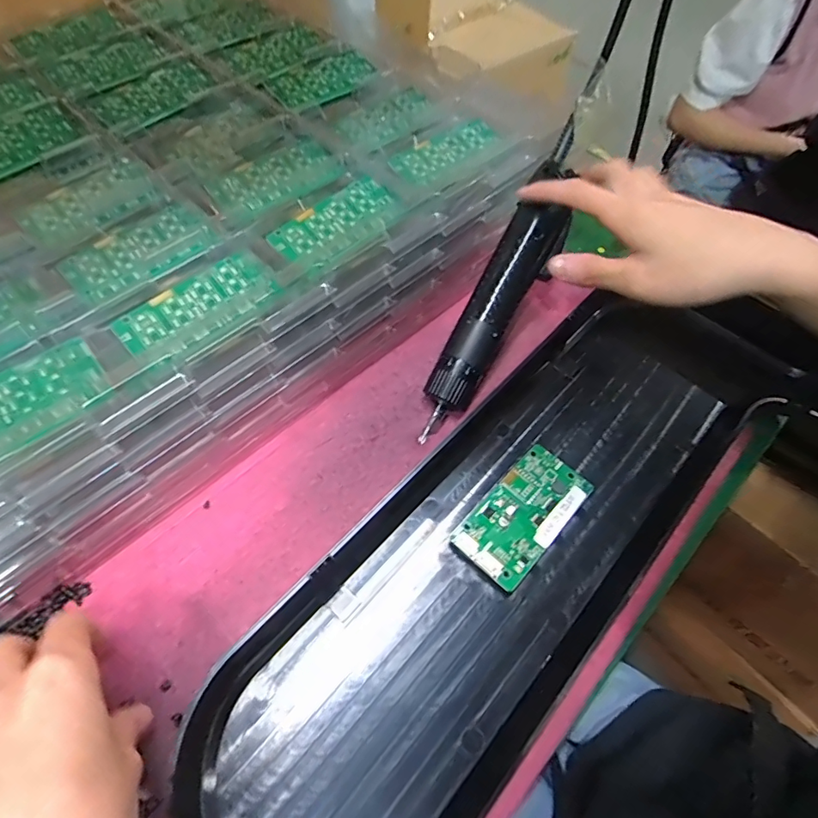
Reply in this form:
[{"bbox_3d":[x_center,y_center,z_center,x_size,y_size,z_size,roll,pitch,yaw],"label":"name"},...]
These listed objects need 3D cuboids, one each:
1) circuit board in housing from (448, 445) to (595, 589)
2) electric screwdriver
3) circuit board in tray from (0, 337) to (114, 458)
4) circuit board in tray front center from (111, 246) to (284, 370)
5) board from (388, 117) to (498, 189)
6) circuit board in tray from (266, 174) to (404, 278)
[{"bbox_3d":[0.074,0.067,0.333,0.049,0.014,0.093,40,65,19],"label":"circuit board in housing"},{"bbox_3d":[0.066,-0.081,0.375,0.039,0.031,0.220,27,86,13],"label":"electric screwdriver"},{"bbox_3d":[-0.212,0.000,0.274,0.094,0.006,0.050,-34,67,-21],"label":"circuit board in tray"},{"bbox_3d":[-0.129,-0.063,0.317,0.094,0.007,0.041,-36,68,-22],"label":"circuit board in tray front center"},{"bbox_3d":[0.028,-0.207,0.410,0.092,0.006,0.039,-38,68,-23],"label":"board"},{"bbox_3d":[-0.048,-0.128,0.360,0.095,0.007,0.048,-39,68,-23],"label":"circuit board in tray"}]

